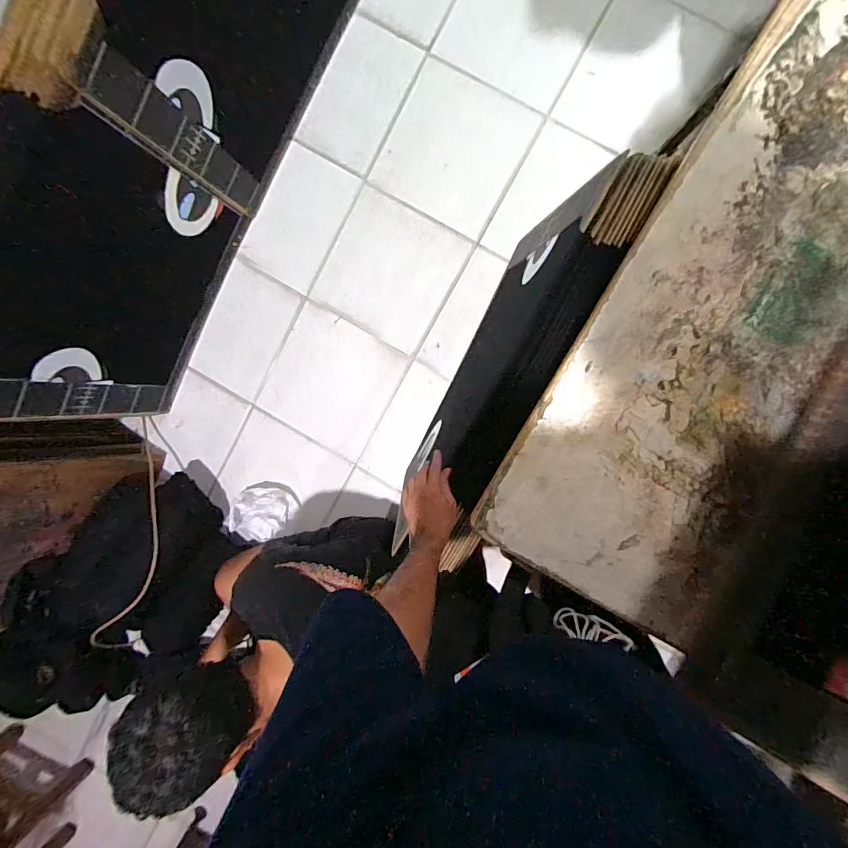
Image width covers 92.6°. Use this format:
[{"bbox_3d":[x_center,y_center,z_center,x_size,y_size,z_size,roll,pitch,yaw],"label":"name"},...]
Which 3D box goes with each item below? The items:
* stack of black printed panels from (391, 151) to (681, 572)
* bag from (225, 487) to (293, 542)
[{"bbox_3d":[0.170,-0.137,0.974,0.145,0.630,0.742,27,97,-1],"label":"stack of black printed panels"},{"bbox_3d":[-0.529,0.290,1.331,0.184,0.094,0.189,37,98,1],"label":"bag"}]

